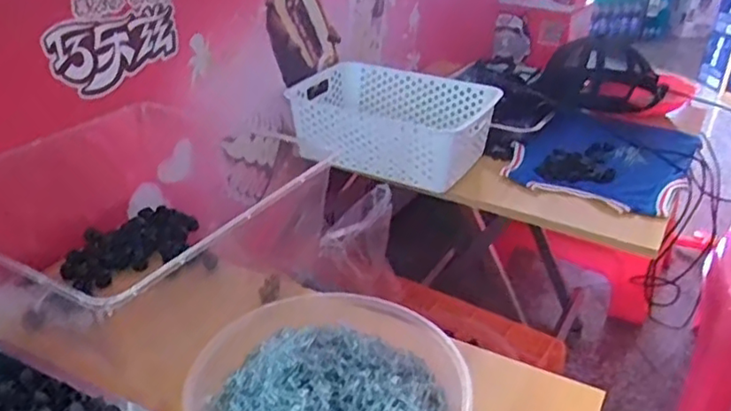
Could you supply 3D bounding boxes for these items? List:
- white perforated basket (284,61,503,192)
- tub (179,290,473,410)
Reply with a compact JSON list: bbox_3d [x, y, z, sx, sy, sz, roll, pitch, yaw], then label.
[{"bbox_3d":[0.042,-0.138,1.049,0.305,0.107,0.191,17,33,26],"label":"white perforated basket"},{"bbox_3d":[-0.031,0.139,0.511,0.216,0.075,0.217,1,31,-1],"label":"tub"}]

